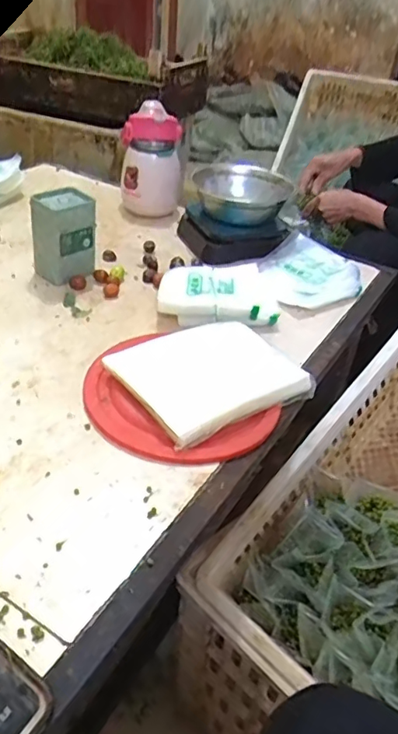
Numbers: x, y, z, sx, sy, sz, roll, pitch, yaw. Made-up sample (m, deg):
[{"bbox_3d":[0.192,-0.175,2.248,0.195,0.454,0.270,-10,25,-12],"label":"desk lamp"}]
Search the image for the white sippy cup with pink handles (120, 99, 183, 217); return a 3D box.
[{"bbox_3d":[-0.092,-0.392,1.066,0.114,0.181,0.089,1,37,-7],"label":"white sippy cup with pink handles"}]

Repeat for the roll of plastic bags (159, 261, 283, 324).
[{"bbox_3d":[0.028,-0.106,0.803,0.168,0.041,0.116,4,37,-4],"label":"roll of plastic bags"}]

